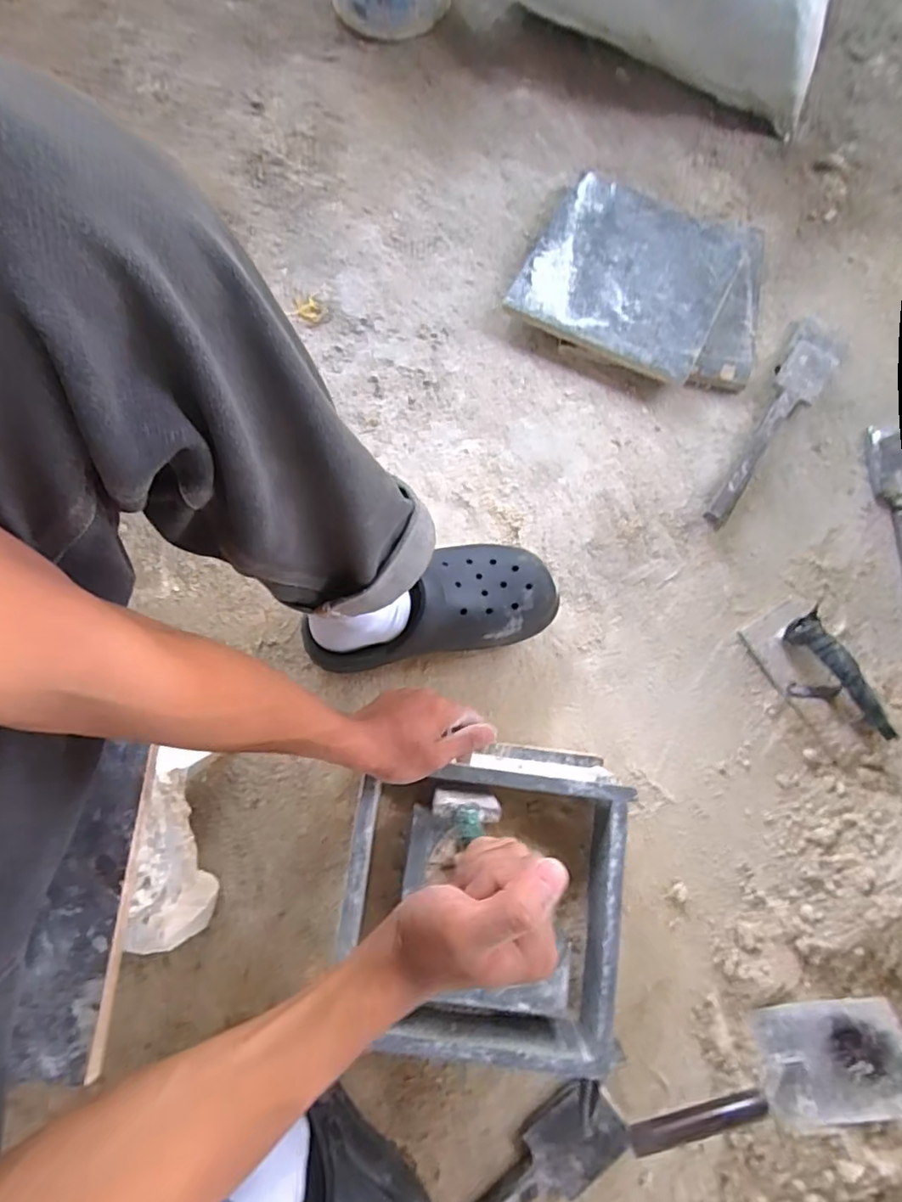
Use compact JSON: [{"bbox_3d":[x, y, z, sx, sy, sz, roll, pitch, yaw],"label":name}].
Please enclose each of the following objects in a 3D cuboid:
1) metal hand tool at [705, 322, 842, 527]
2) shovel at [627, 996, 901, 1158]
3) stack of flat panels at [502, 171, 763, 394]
[{"bbox_3d":[0.406,-0.220,0.707,0.059,0.025,0.314,29,80,5],"label":"metal hand tool"},{"bbox_3d":[0.310,0.481,0.558,0.280,0.040,0.111,-15,79,-3],"label":"shovel"},{"bbox_3d":[0.255,-0.419,0.742,0.308,0.033,0.261,21,80,4],"label":"stack of flat panels"}]

